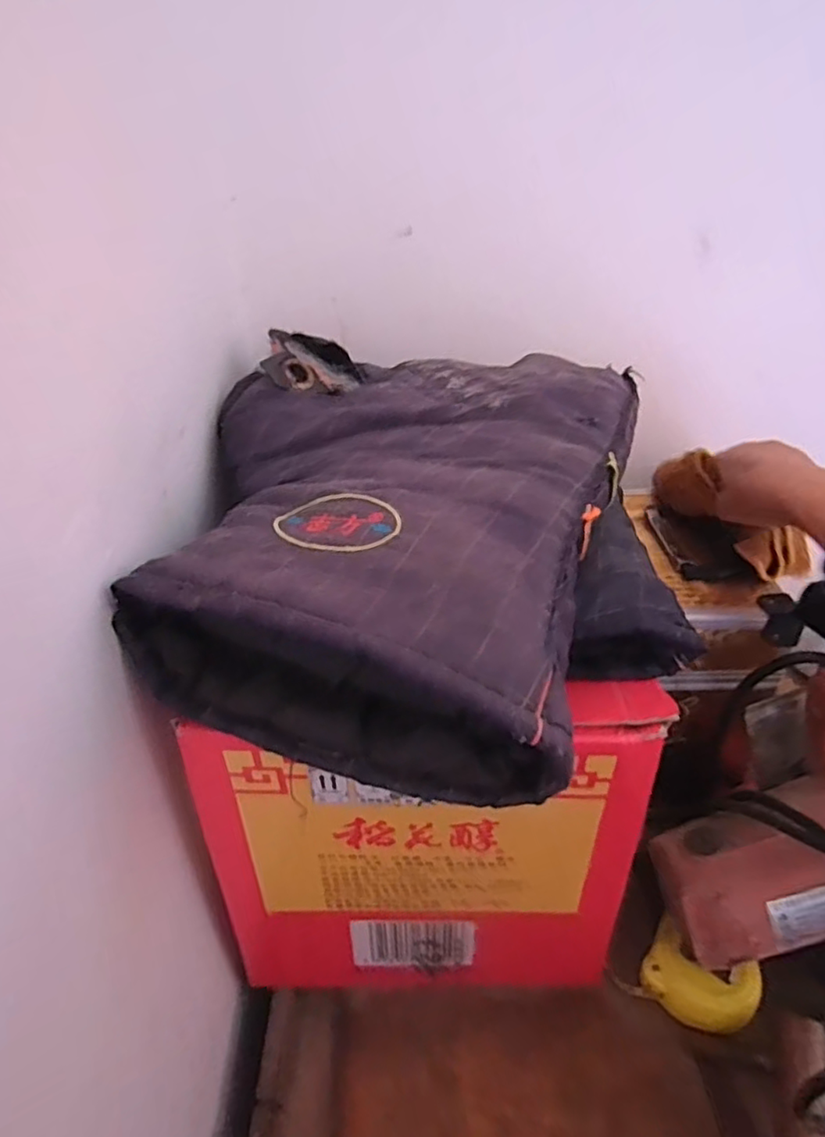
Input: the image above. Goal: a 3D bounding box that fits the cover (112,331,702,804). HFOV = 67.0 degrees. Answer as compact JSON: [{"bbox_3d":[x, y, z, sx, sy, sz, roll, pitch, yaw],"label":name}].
[{"bbox_3d":[-0.002,-0.029,0.364,0.308,0.109,0.287,7,33,17],"label":"cover"}]

